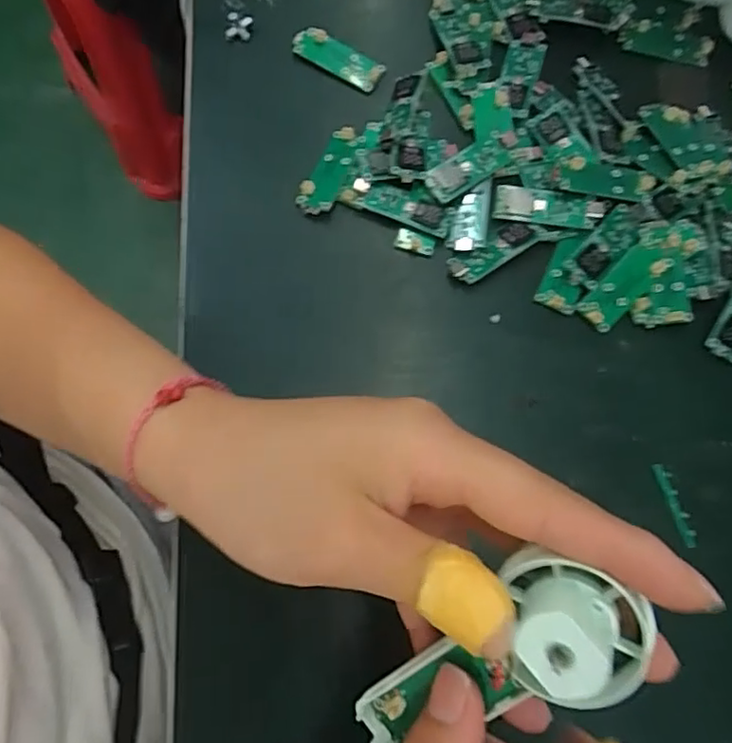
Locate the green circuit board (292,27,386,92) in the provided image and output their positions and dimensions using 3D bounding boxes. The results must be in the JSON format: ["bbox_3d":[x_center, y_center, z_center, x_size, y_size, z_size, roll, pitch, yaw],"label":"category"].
[{"bbox_3d":[-0.015,-0.170,0.335,0.050,0.006,0.017,32,75,6],"label":"green circuit board"}]

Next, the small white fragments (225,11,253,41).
[{"bbox_3d":[-0.069,-0.188,0.339,0.015,0.010,0.013,14,75,4],"label":"small white fragments"}]

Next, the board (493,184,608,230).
[{"bbox_3d":[0.090,-0.081,0.306,0.052,0.005,0.018,14,74,1],"label":"board"}]

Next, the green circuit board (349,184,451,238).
[{"bbox_3d":[0.019,-0.083,0.311,0.047,0.006,0.018,23,74,4],"label":"green circuit board"}]

